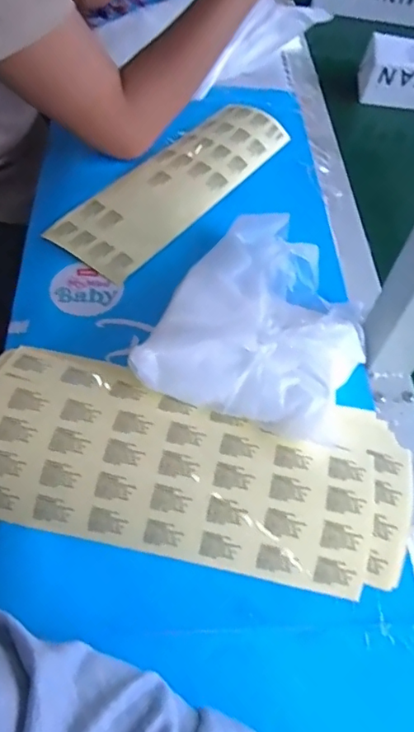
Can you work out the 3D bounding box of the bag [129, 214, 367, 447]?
[{"bbox_3d":[0.054,-0.046,0.427,0.150,0.056,0.210,19,57,10],"label":"bag"}]

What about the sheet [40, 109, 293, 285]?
[{"bbox_3d":[-0.028,-0.195,0.554,0.098,0.013,0.290,32,60,18],"label":"sheet"}]

